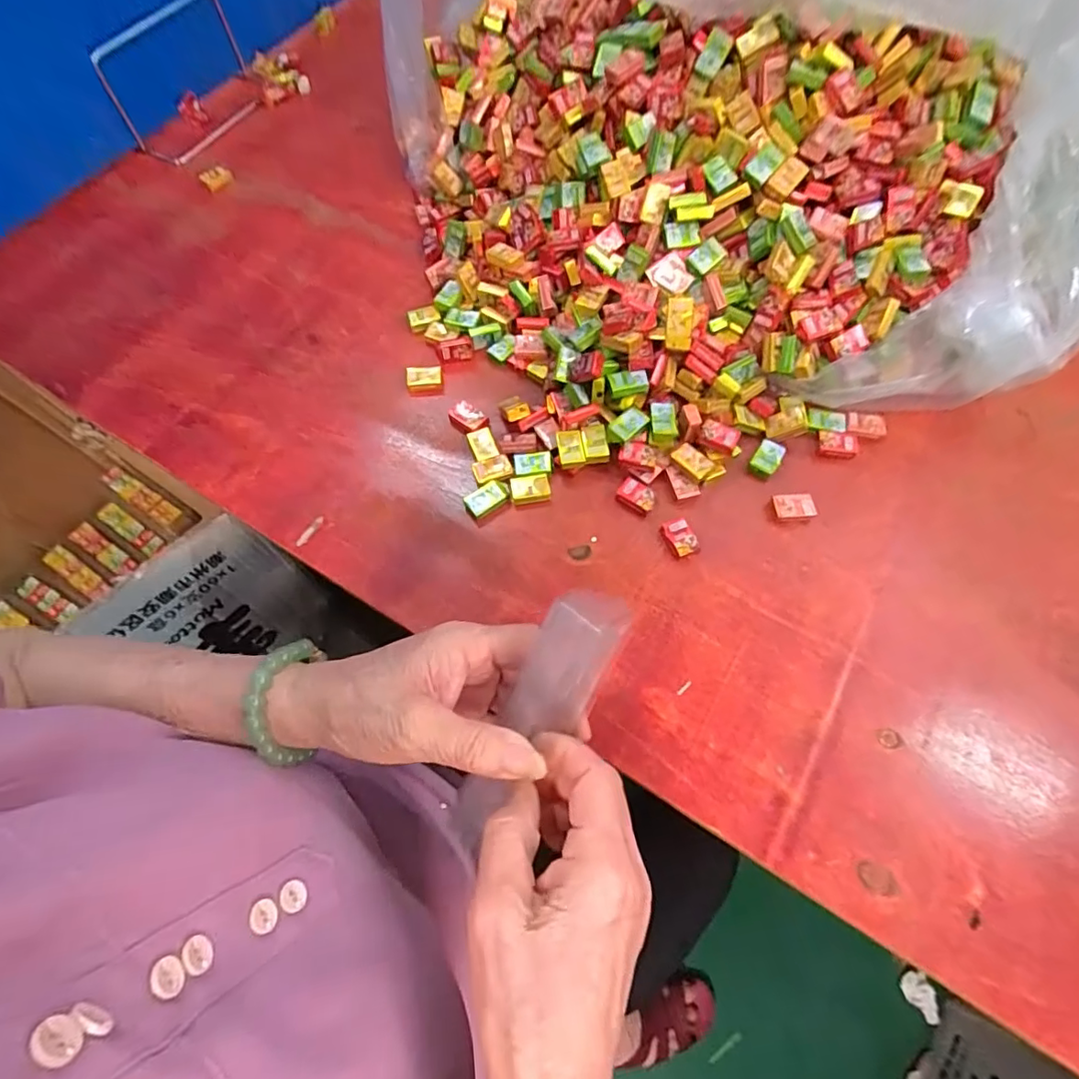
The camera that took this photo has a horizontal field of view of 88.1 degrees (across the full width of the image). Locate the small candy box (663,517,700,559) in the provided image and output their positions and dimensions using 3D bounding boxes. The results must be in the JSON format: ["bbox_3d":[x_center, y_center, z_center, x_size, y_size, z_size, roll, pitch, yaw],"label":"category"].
[{"bbox_3d":[0.091,-0.001,0.361,0.017,0.009,0.026,-21,66,-8],"label":"small candy box"}]

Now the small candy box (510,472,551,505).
[{"bbox_3d":[-0.006,-0.033,0.377,0.026,0.008,0.019,-9,65,-3],"label":"small candy box"}]

